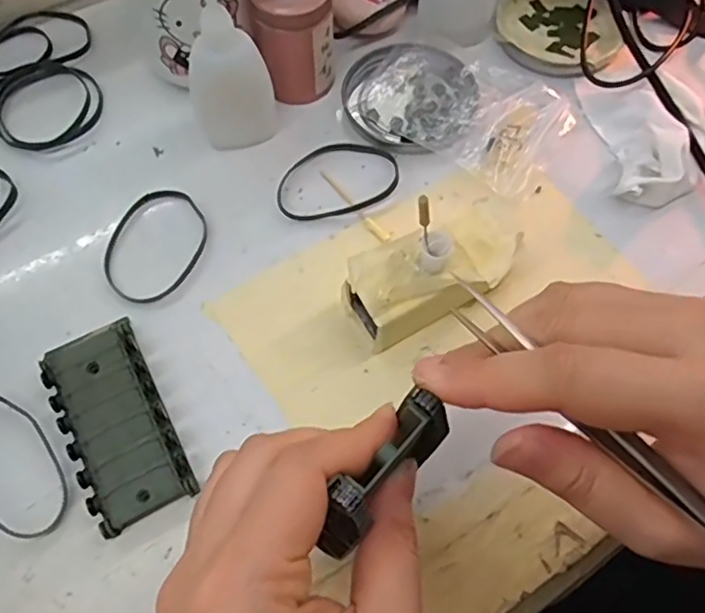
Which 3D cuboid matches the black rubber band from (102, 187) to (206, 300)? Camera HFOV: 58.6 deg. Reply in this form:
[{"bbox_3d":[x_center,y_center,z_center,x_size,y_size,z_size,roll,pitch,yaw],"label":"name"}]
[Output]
[{"bbox_3d":[-0.105,-0.034,0.334,0.048,0.004,0.069,16,66,7],"label":"black rubber band"}]

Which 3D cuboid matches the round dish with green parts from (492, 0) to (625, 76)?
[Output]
[{"bbox_3d":[0.131,-0.178,0.402,0.077,0.017,0.077,0,65,0],"label":"round dish with green parts"}]

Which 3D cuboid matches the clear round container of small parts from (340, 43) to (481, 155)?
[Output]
[{"bbox_3d":[0.034,-0.127,0.374,0.079,0.007,0.079,0,65,0],"label":"clear round container of small parts"}]

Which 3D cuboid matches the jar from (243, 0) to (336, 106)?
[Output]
[{"bbox_3d":[-0.035,-0.156,0.360,0.046,0.061,0.044,0,65,0],"label":"jar"}]

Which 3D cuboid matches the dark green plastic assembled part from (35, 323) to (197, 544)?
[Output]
[{"bbox_3d":[-0.108,0.052,0.287,0.043,0.014,0.092,-26,68,-12],"label":"dark green plastic assembled part"}]

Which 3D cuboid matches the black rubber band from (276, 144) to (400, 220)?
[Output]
[{"bbox_3d":[-0.009,-0.072,0.355,0.070,0.004,0.049,-11,61,-2],"label":"black rubber band"}]

